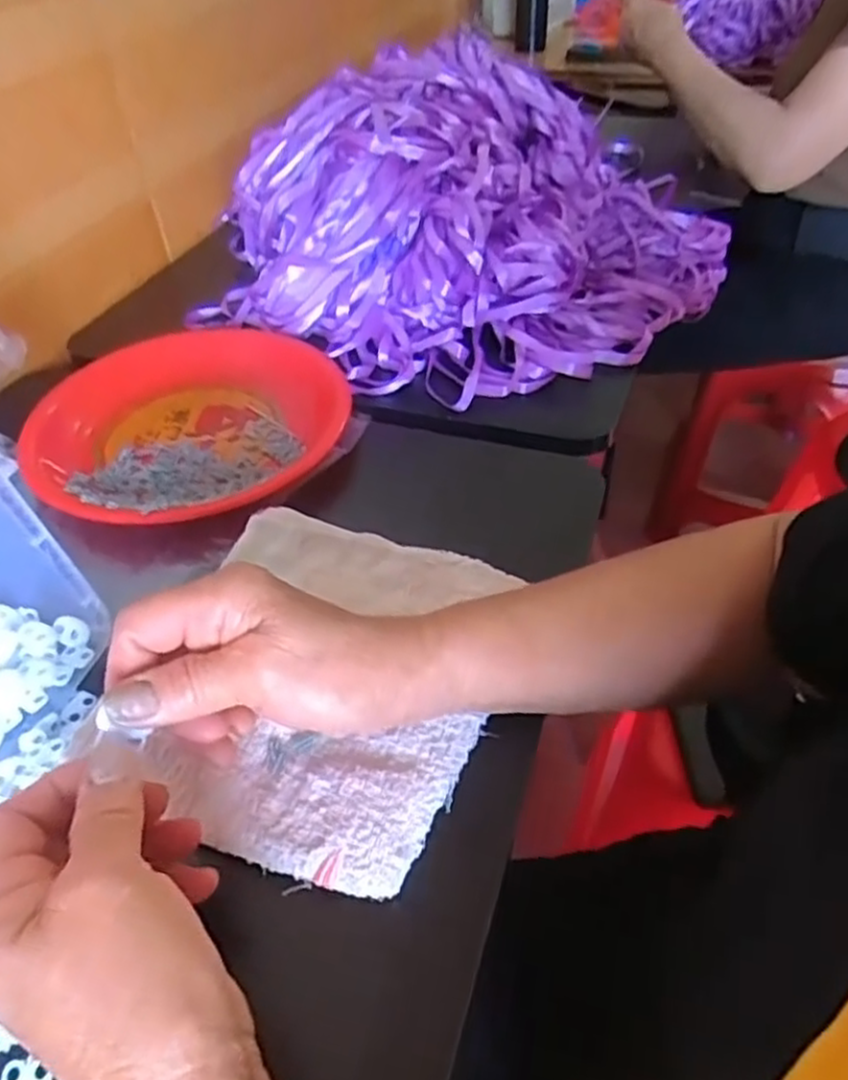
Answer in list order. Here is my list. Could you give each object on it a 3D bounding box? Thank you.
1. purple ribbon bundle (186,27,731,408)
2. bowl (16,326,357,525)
[{"bbox_3d":[0.036,-0.296,0.662,0.378,0.159,0.369,29,52,29],"label":"purple ribbon bundle"},{"bbox_3d":[-0.162,-0.088,0.549,0.197,0.044,0.228,4,44,7],"label":"bowl"}]

